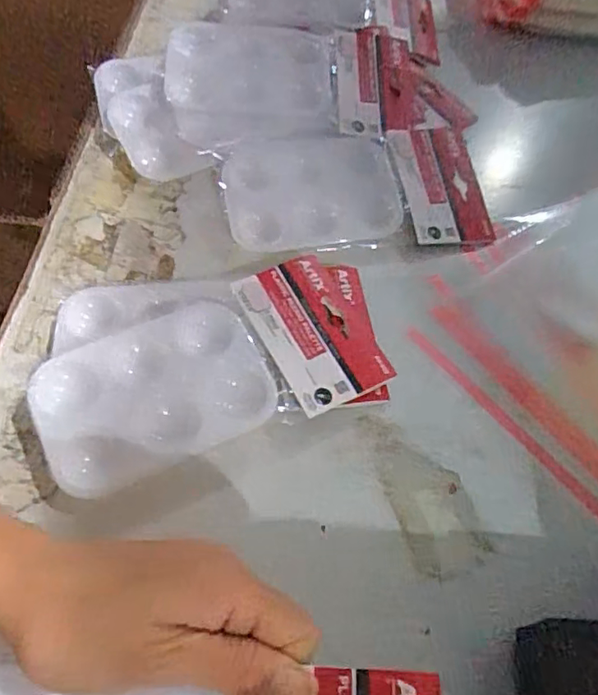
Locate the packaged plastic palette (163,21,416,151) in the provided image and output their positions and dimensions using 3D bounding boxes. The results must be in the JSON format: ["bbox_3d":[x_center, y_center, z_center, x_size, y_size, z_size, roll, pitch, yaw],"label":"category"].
[{"bbox_3d":[-0.005,-0.204,0.433,0.189,0.020,0.113,2,76,-6],"label":"packaged plastic palette"}]

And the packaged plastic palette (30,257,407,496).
[{"bbox_3d":[-0.050,0.014,0.329,0.190,0.025,0.093,-21,62,-16],"label":"packaged plastic palette"}]

